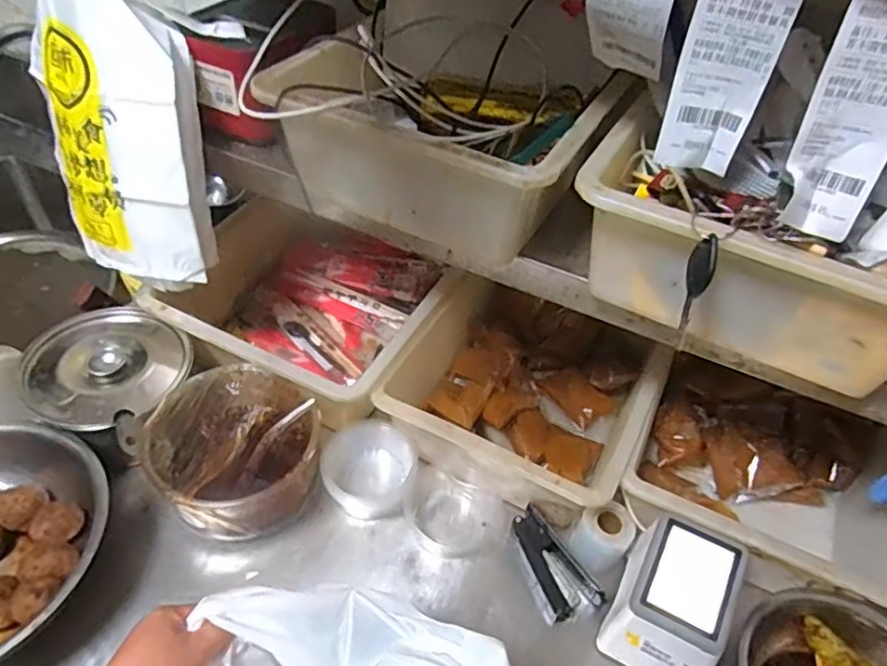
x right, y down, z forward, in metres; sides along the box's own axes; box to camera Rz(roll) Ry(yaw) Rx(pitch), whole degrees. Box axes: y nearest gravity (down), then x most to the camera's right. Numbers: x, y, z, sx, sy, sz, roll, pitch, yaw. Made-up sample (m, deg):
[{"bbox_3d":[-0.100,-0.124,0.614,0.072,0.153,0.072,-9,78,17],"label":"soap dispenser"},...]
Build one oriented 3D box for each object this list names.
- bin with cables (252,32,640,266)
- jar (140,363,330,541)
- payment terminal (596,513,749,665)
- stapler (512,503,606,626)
[{"bbox_3d":[-0.004,-0.186,0.603,0.291,0.132,0.239,22,48,16],"label":"bin with cables"},{"bbox_3d":[-0.226,0.132,0.685,0.169,0.095,0.167,3,45,-3],"label":"jar"},{"bbox_3d":[0.220,0.256,0.596,0.096,0.096,0.116,23,48,17],"label":"payment terminal"},{"bbox_3d":[0.110,0.244,0.653,0.059,0.031,0.112,-27,54,-28],"label":"stapler"}]

